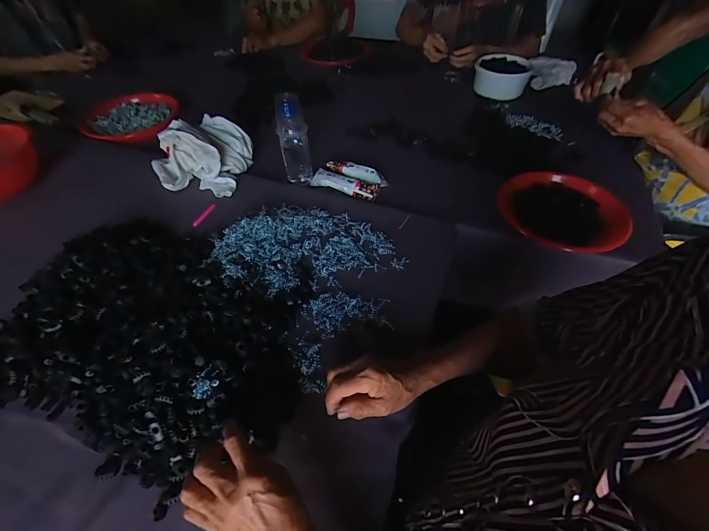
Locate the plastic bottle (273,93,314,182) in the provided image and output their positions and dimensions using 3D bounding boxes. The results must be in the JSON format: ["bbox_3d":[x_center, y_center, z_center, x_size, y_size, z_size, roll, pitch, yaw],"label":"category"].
[{"bbox_3d":[-0.127,-0.259,0.686,0.058,0.189,0.059,-11,51,-7],"label":"plastic bottle"}]

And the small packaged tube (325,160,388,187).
[{"bbox_3d":[0.003,-0.210,0.726,0.146,0.024,0.034,24,55,20],"label":"small packaged tube"}]

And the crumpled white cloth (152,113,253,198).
[{"bbox_3d":[-0.343,-0.248,0.710,0.197,0.091,0.194,4,51,6],"label":"crumpled white cloth"}]

